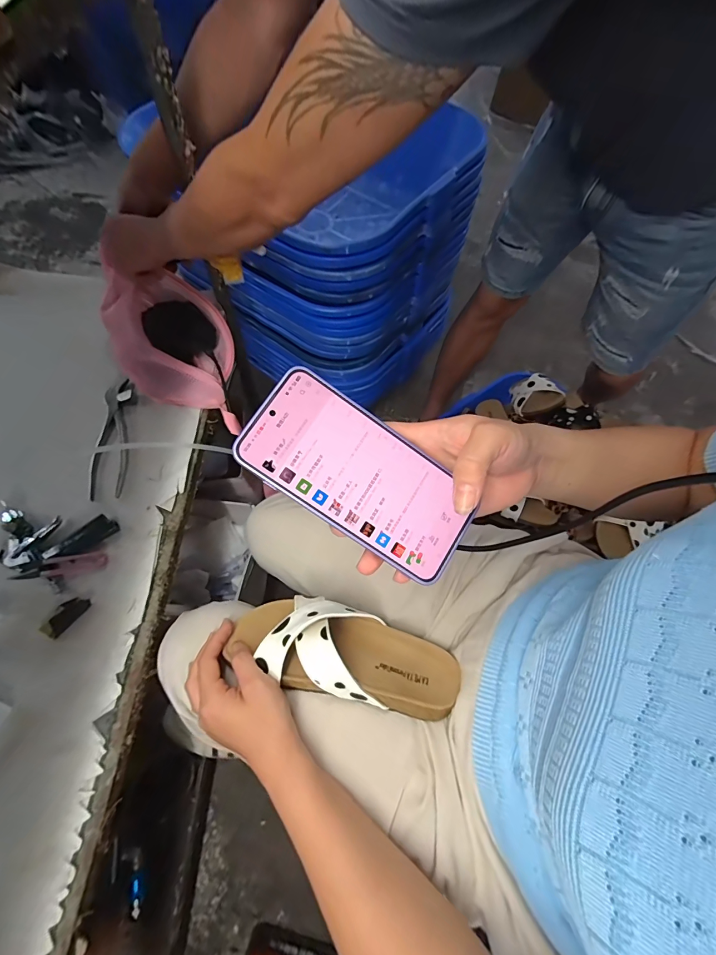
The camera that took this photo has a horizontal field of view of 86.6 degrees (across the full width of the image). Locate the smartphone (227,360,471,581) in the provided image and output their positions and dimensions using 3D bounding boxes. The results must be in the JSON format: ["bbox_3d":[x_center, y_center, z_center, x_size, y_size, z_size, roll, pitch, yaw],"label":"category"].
[{"bbox_3d":[0.004,-0.001,0.259,0.162,0.004,0.078,34,78,-7],"label":"smartphone"}]

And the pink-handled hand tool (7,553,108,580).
[{"bbox_3d":[-0.362,0.108,0.464,0.095,0.012,0.023,-9,66,-8],"label":"pink-handled hand tool"}]

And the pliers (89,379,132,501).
[{"bbox_3d":[-0.355,-0.059,0.546,0.056,0.016,0.187,-6,65,-7],"label":"pliers"}]

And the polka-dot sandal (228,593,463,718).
[{"bbox_3d":[-0.010,0.170,0.389,0.231,0.063,0.096,14,44,3],"label":"polka-dot sandal"}]

